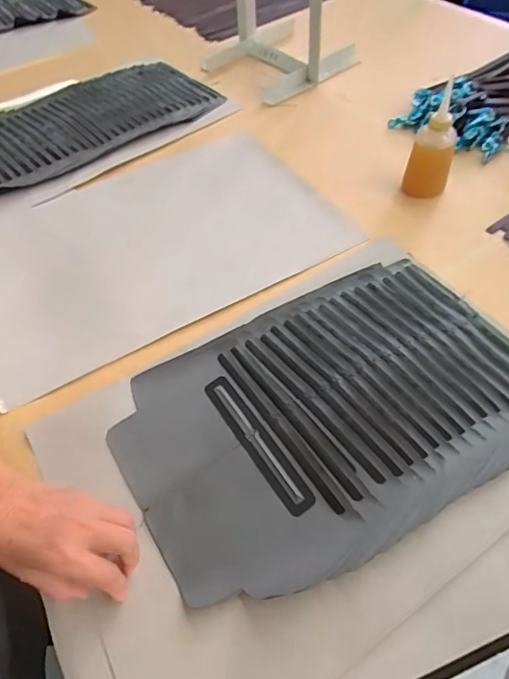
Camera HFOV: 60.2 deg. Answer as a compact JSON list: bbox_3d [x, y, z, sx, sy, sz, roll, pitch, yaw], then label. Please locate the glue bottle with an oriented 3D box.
[{"bbox_3d":[0.261,-0.276,0.643,0.062,0.132,0.049,19,58,17],"label":"glue bottle"}]

